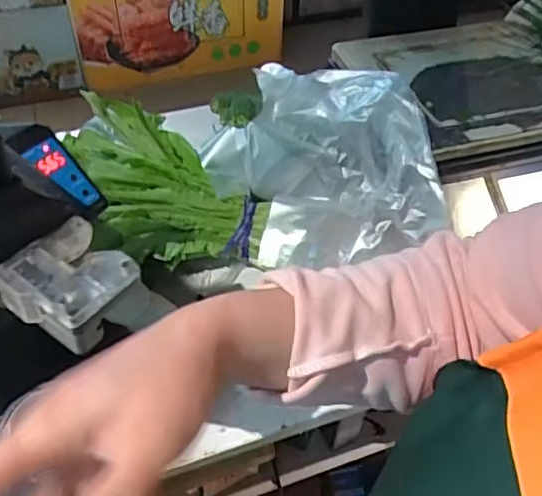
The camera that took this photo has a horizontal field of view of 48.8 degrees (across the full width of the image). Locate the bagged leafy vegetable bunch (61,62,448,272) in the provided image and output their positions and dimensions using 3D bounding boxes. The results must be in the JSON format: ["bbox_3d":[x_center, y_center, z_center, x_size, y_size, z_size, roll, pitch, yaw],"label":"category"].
[{"bbox_3d":[-0.031,-0.120,0.787,0.424,0.161,0.293,-6,47,-8],"label":"bagged leafy vegetable bunch"}]

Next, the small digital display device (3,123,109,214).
[{"bbox_3d":[-0.165,-0.061,0.470,0.084,0.018,0.032,46,47,-19],"label":"small digital display device"}]

